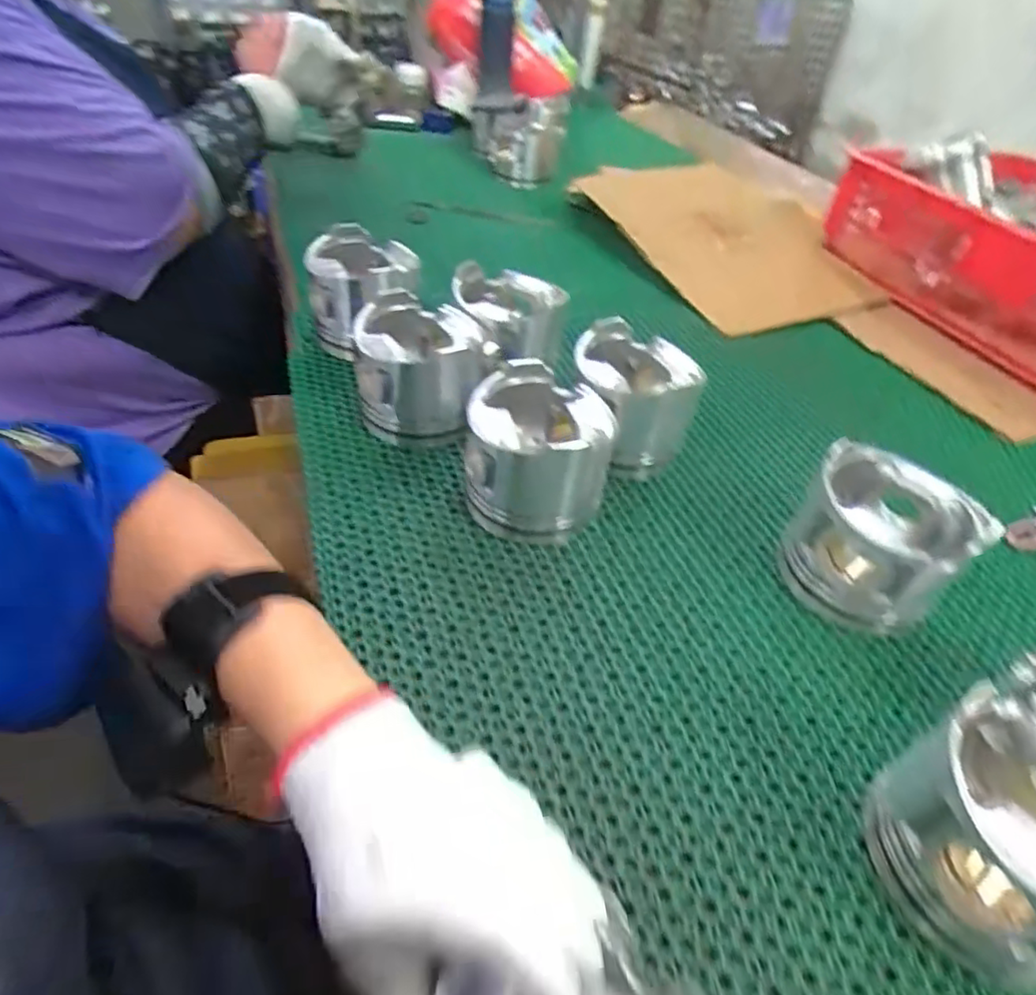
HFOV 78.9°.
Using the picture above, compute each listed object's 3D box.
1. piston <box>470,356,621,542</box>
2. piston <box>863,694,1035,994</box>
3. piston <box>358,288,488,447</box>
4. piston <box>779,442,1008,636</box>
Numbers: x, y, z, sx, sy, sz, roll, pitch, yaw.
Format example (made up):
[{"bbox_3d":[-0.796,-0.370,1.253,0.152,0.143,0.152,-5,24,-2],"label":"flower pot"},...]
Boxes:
[{"bbox_3d":[0.017,-0.036,0.504,0.106,0.093,0.106,10,44,4],"label":"piston"},{"bbox_3d":[0.261,0.173,0.323,0.112,0.095,0.110,-7,45,-14],"label":"piston"},{"bbox_3d":[-0.085,-0.123,0.574,0.110,0.094,0.108,2,44,-5],"label":"piston"},{"bbox_3d":[0.270,0.030,0.477,0.108,0.101,0.105,4,43,-3],"label":"piston"}]

